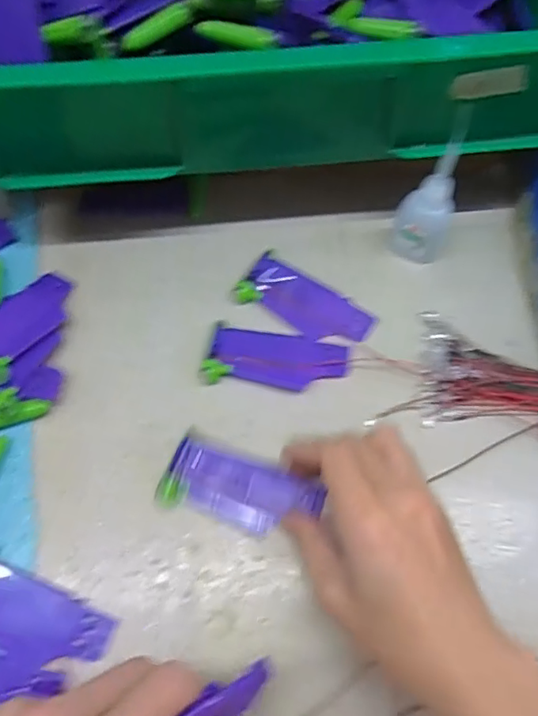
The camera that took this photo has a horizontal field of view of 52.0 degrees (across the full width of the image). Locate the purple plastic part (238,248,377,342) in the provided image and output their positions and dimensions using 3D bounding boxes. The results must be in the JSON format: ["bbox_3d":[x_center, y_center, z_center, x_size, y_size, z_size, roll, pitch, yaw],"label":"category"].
[{"bbox_3d":[0.024,-0.034,0.364,0.087,0.006,0.040,33,70,12],"label":"purple plastic part"}]

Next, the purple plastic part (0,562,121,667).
[{"bbox_3d":[-0.125,0.130,0.283,0.089,0.010,0.039,17,68,5],"label":"purple plastic part"}]

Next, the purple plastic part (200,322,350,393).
[{"bbox_3d":[0.005,0.002,0.348,0.087,0.009,0.039,8,67,2],"label":"purple plastic part"}]

